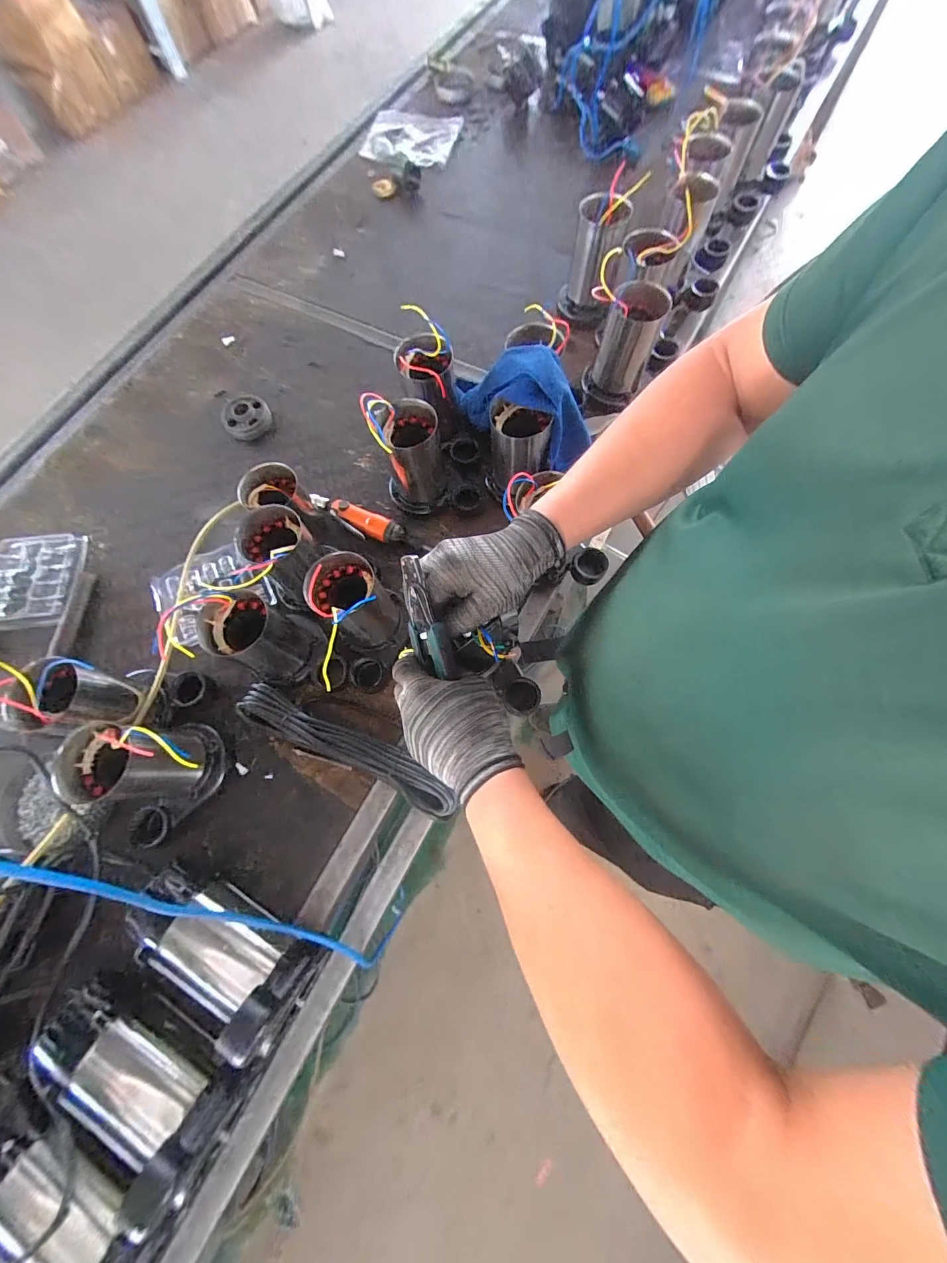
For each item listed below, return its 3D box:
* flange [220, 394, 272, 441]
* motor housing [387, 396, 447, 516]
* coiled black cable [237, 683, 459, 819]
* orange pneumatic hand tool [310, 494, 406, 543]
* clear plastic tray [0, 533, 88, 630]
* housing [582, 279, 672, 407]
[{"bbox_3d":[-0.460,-0.435,0.846,0.093,0.032,0.099,-1,72,3],"label":"flange"},{"bbox_3d":[-0.102,-0.286,0.710,0.104,0.165,0.110,-9,72,0],"label":"motor housing"},{"bbox_3d":[-0.184,0.172,0.617,0.350,0.051,0.064,23,75,10],"label":"coiled black cable"},{"bbox_3d":[-0.212,-0.201,0.754,0.195,0.035,0.051,26,75,10],"label":"orange pneumatic hand tool"},{"bbox_3d":[-0.788,-0.095,0.752,0.152,0.028,0.172,-3,72,2],"label":"clear plastic tray"},{"bbox_3d":[0.263,-0.503,0.739,0.104,0.153,0.114,15,74,7],"label":"housing"}]

